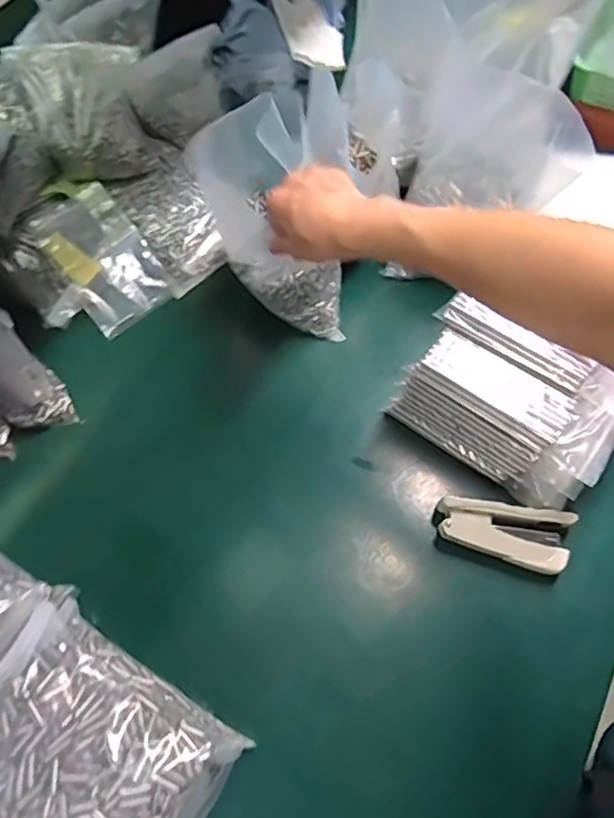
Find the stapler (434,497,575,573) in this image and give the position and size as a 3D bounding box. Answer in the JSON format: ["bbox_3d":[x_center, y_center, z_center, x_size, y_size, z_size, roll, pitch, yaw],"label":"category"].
[{"bbox_3d":[0.182,0.116,0.558,0.117,0.028,0.051,11,64,4],"label":"stapler"}]

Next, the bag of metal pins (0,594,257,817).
[{"bbox_3d":[-0.179,0.277,0.449,0.199,0.079,0.181,30,67,12],"label":"bag of metal pins"}]

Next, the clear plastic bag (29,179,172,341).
[{"bbox_3d":[-0.228,-0.168,0.682,0.100,0.009,0.147,-39,100,-15],"label":"clear plastic bag"}]

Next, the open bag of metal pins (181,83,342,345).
[{"bbox_3d":[-0.028,-0.179,0.623,0.099,0.252,0.068,-37,37,-17],"label":"open bag of metal pins"}]

